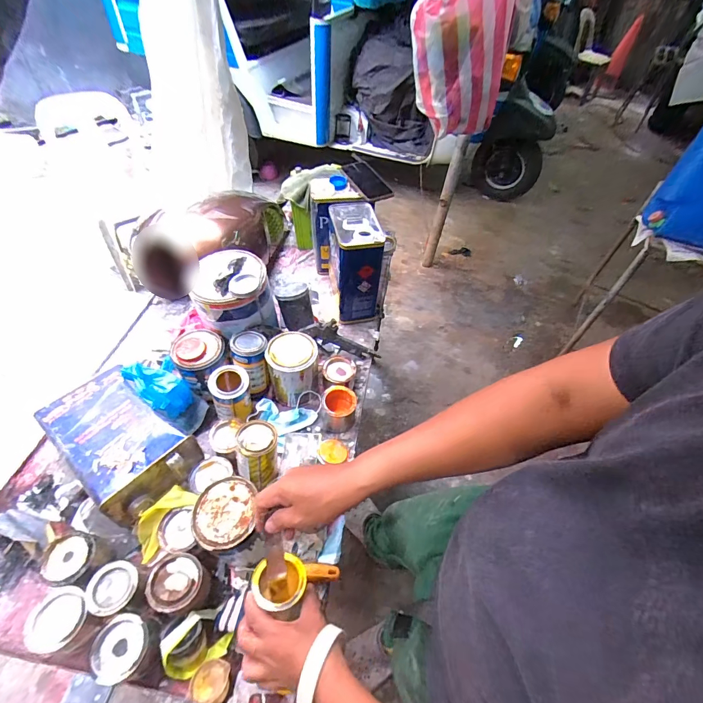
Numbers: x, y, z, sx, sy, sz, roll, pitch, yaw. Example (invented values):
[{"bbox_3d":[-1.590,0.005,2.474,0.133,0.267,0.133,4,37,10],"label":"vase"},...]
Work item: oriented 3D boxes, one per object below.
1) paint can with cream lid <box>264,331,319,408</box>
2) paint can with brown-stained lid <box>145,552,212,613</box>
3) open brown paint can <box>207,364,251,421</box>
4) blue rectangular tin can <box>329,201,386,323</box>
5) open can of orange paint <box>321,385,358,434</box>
[{"bbox_3d":[-0.126,0.040,0.804,0.101,0.131,0.101,4,52,-5],"label":"paint can with cream lid"},{"bbox_3d":[-0.260,0.354,0.562,0.073,0.068,0.072,4,52,-5],"label":"paint can with brown-stained lid"},{"bbox_3d":[-0.237,0.084,0.729,0.070,0.089,0.076,-9,54,-14],"label":"open brown paint can"},{"bbox_3d":[0.002,-0.224,0.959,0.110,0.259,0.185,-5,53,-12],"label":"blue rectangular tin can"},{"bbox_3d":[-0.027,0.119,0.787,0.071,0.067,0.075,4,52,-5],"label":"open can of orange paint"}]

